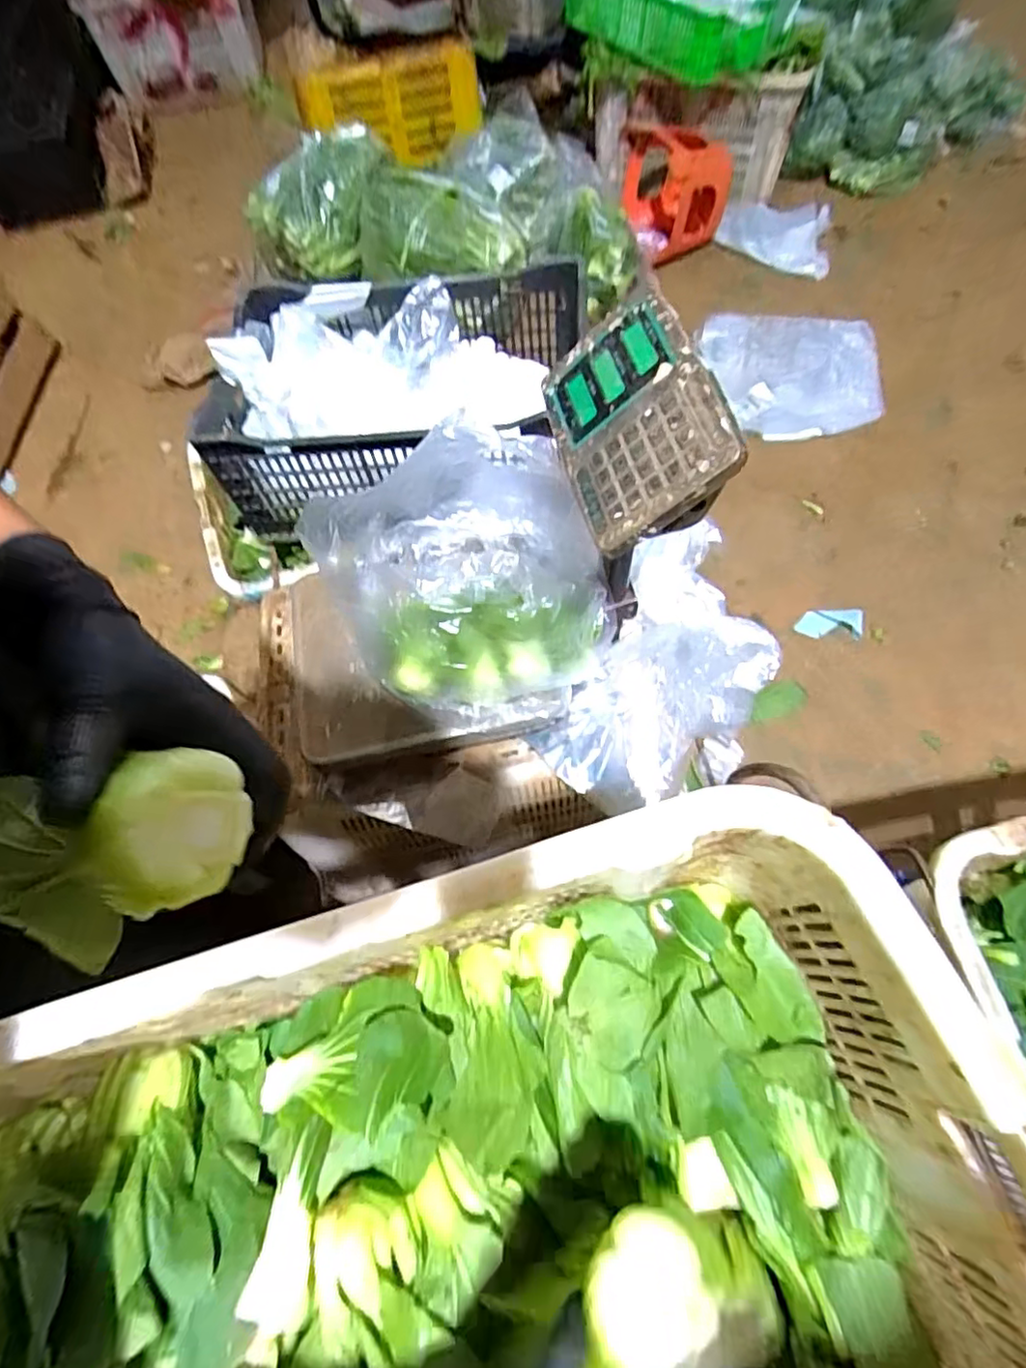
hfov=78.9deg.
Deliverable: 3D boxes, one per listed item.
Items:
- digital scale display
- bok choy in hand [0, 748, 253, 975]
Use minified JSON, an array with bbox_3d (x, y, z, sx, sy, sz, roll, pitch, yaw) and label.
[{"bbox_3d":[0.117,-0.249,0.595,0.152,0.052,0.253,-31,56,31],"label":"digital scale display"},{"bbox_3d":[-0.168,0.069,0.240,0.134,0.052,0.063,-14,60,23],"label":"bok choy in hand"}]

